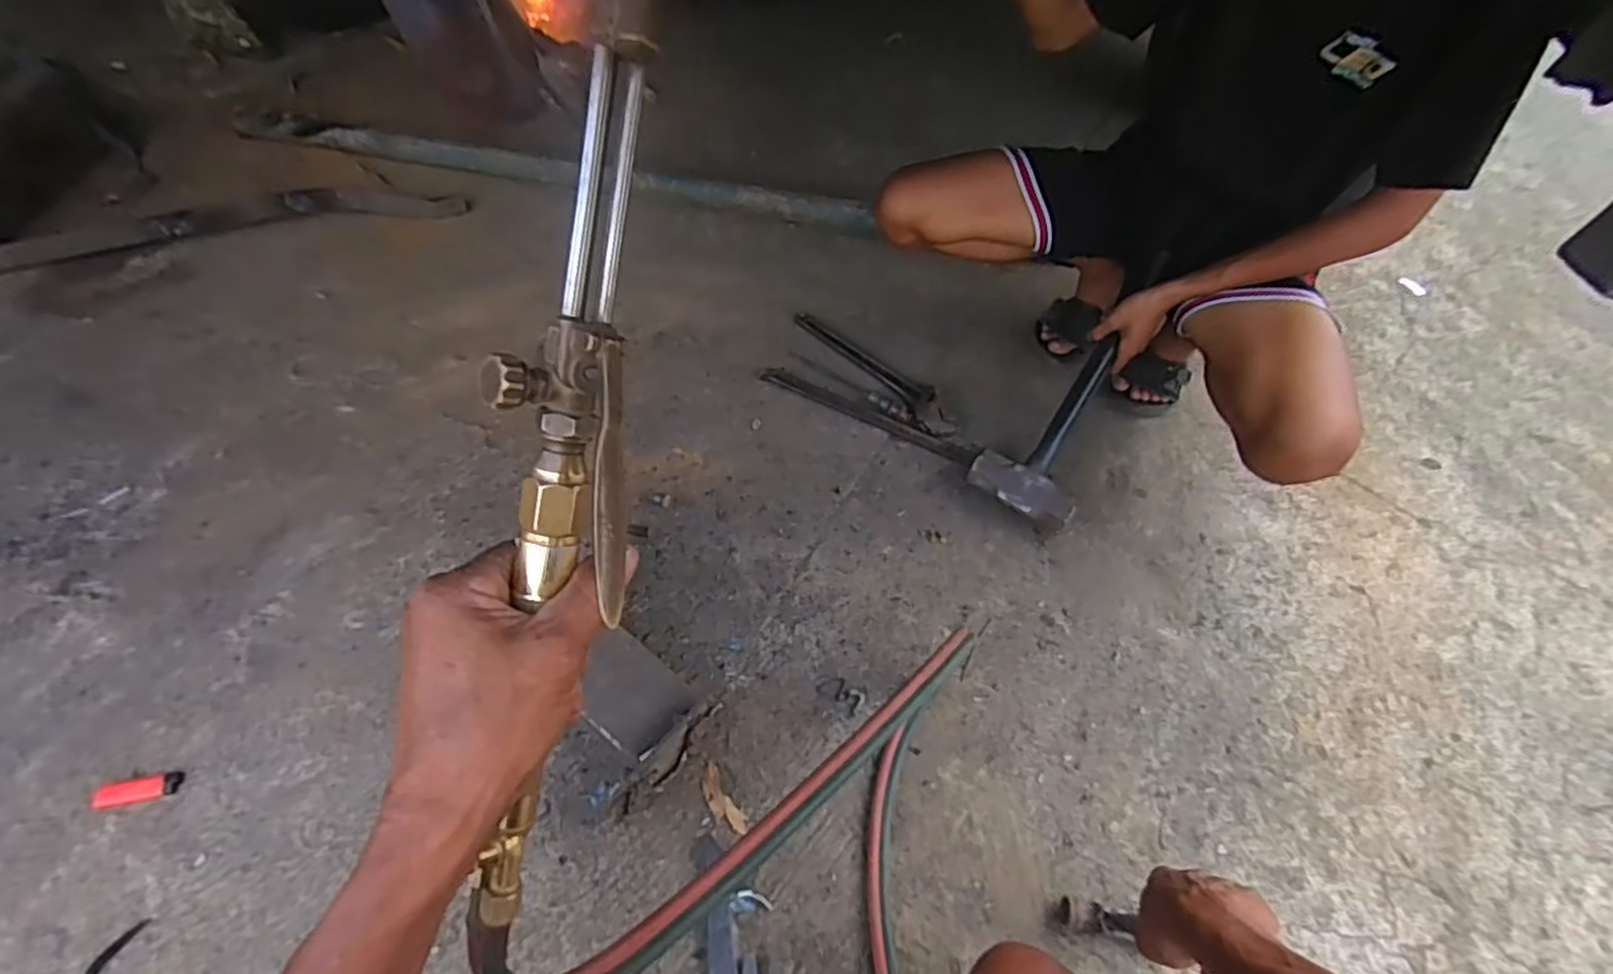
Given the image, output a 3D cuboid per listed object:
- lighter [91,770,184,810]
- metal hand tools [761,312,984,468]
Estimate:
[{"bbox_3d":[-0.713,0.323,0.756,0.082,0.010,0.026,-10,55,-10],"label":"lighter"},{"bbox_3d":[0.116,-0.167,1.171,0.398,0.024,0.171,29,57,17],"label":"metal hand tools"}]

